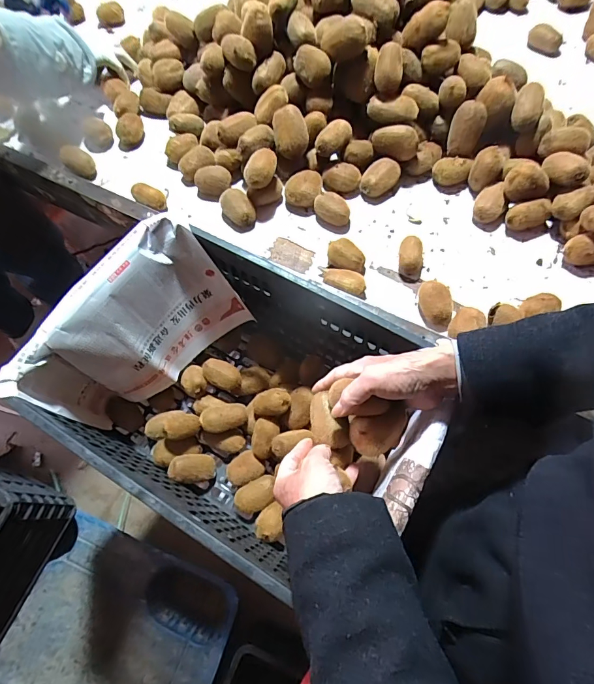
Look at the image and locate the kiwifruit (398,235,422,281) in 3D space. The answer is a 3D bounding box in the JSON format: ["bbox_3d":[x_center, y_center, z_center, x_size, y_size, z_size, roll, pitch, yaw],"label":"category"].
[{"bbox_3d":[0.176,-0.132,0.615,0.035,0.038,0.058,5,67,5],"label":"kiwifruit"}]

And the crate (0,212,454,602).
[{"bbox_3d":[-0.088,0.069,0.606,0.473,0.260,0.359,26,70,14],"label":"crate"}]

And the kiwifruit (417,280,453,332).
[{"bbox_3d":[0.207,-0.057,0.583,0.047,0.035,0.072,-12,66,-2],"label":"kiwifruit"}]

